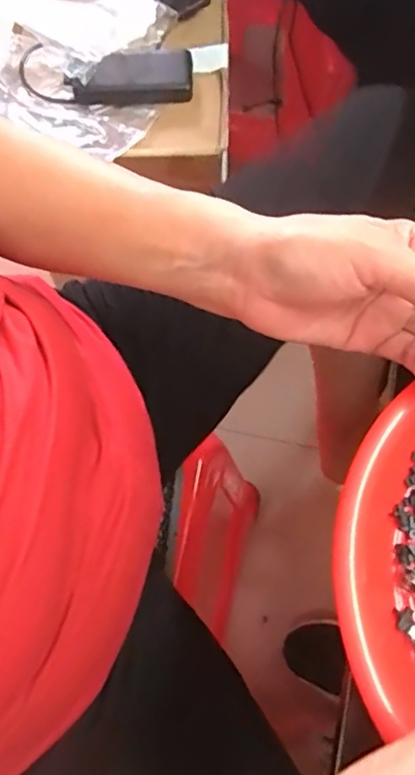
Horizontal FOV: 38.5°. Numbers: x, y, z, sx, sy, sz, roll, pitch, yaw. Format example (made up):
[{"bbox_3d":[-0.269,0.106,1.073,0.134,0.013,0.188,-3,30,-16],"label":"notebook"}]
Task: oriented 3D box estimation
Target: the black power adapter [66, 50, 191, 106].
[{"bbox_3d":[-0.101,-0.410,0.785,0.161,0.025,0.077,3,67,5],"label":"black power adapter"}]

